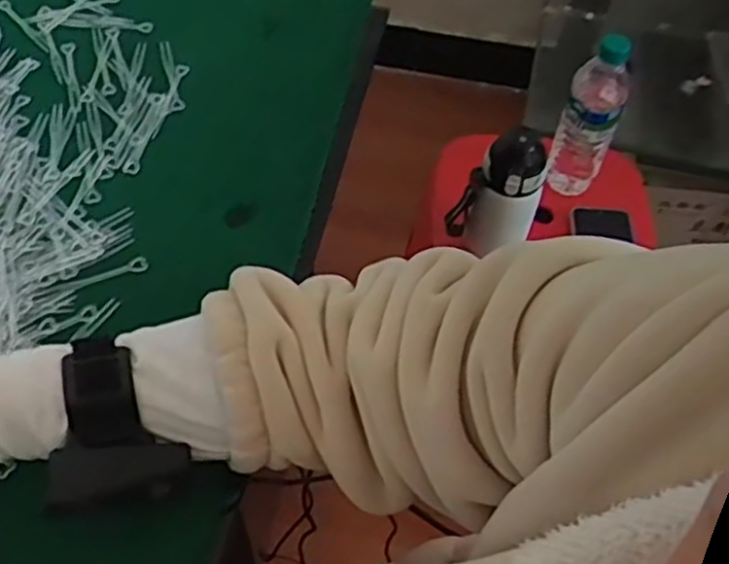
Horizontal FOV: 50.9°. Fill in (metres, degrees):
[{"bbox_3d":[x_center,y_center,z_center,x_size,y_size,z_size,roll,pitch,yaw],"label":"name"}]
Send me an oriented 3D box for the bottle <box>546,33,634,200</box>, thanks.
[{"bbox_3d":[0.260,-0.188,0.890,0.062,0.216,0.051,23,55,13],"label":"bottle"}]

